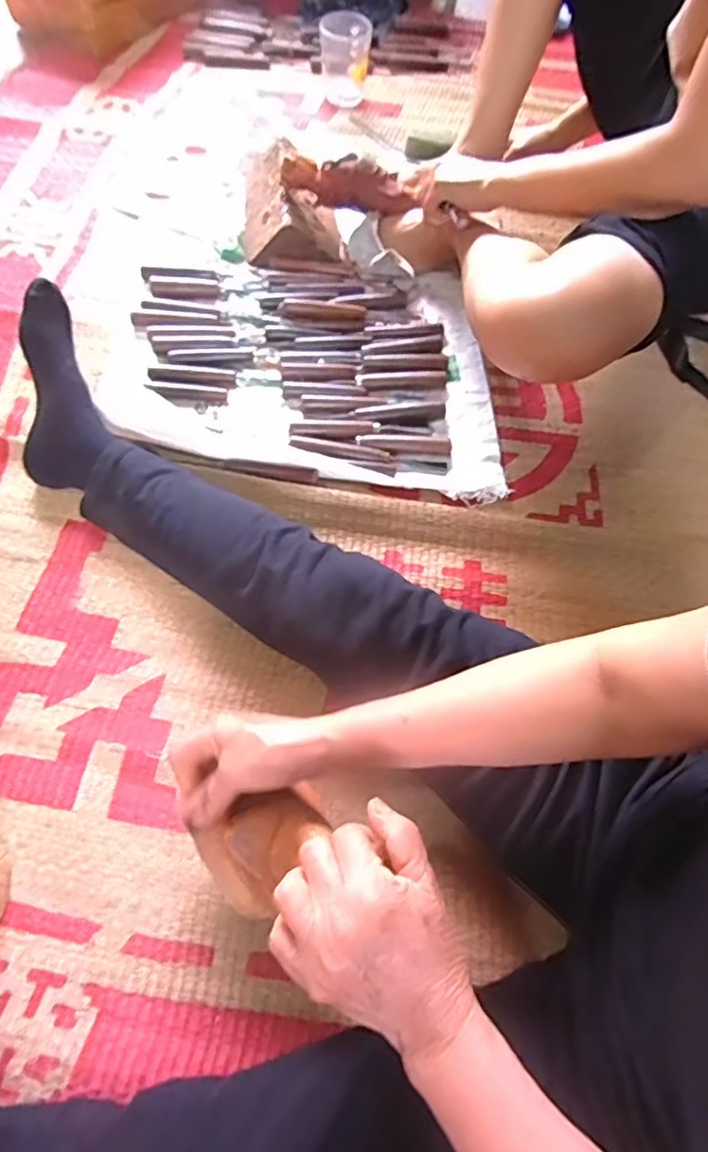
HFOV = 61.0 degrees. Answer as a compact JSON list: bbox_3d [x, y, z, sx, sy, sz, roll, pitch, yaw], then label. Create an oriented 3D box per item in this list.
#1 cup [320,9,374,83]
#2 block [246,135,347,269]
[{"bbox_3d":[-0.016,-0.899,1.040,0.087,0.098,0.081,1,64,-3],"label":"cup"},{"bbox_3d":[-0.090,-0.548,0.879,0.138,0.064,0.204,-3,64,-5],"label":"block"}]

